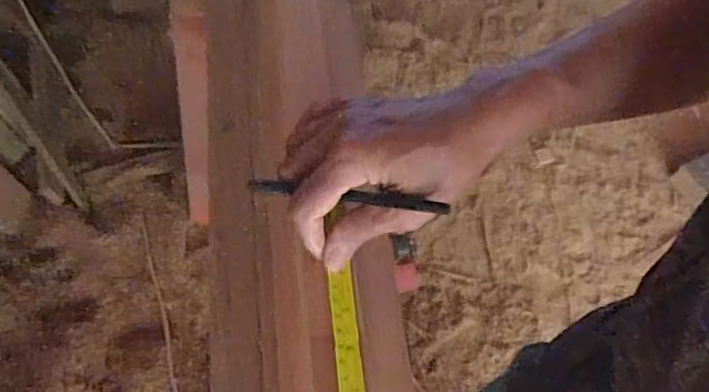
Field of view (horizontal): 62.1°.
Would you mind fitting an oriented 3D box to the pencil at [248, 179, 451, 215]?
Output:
[{"bbox_3d":[-0.006,-0.001,0.370,0.131,0.008,0.010,6,57,17],"label":"pencil"}]

